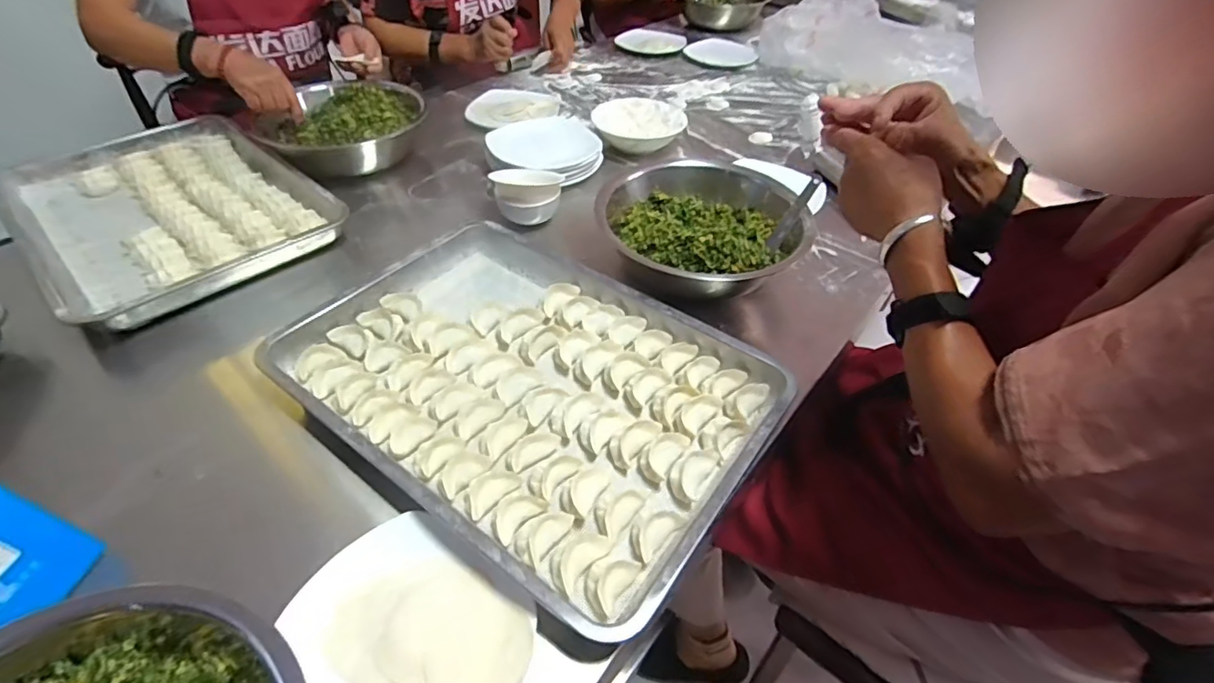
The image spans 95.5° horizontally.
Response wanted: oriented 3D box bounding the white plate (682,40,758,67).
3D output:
[{"bbox_3d":[0.295,-0.751,1.432,0.179,0.016,0.179,6,44,2],"label":"white plate"}]

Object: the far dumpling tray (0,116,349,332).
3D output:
[{"bbox_3d":[-0.663,-0.208,0.829,0.529,0.055,0.339,35,52,28],"label":"far dumpling tray"}]

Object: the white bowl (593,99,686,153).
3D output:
[{"bbox_3d":[0.061,-0.404,1.041,0.164,0.054,0.164,2,44,-2],"label":"white bowl"}]

